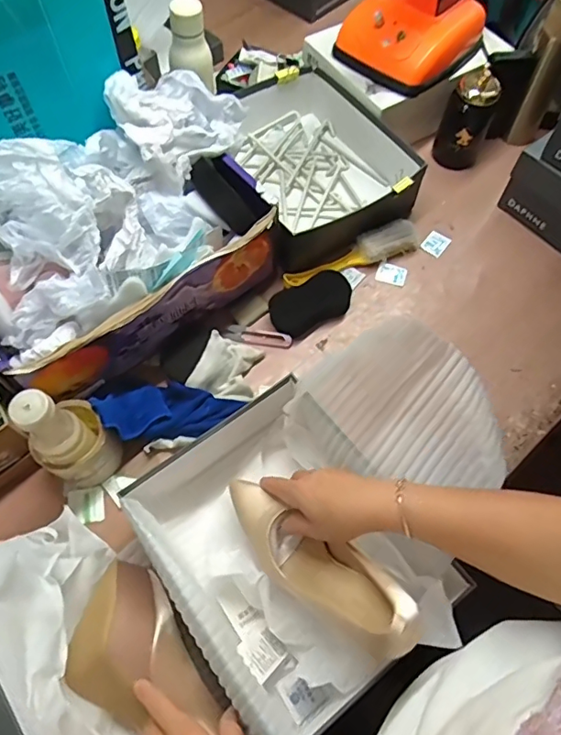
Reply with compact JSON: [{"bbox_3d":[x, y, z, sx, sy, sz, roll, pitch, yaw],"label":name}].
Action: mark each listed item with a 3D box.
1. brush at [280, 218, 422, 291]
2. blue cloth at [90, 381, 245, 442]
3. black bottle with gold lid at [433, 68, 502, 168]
[{"bbox_3d":[0.109,-0.176,0.811,0.225,0.034,0.050,-22,66,-11],"label":"brush"},{"bbox_3d":[-0.143,0.049,0.677,0.187,0.062,0.080,0,63,-20],"label":"blue cloth"},{"bbox_3d":[0.311,-0.413,0.865,0.078,0.149,0.073,24,66,10],"label":"black bottle with gold lid"}]

